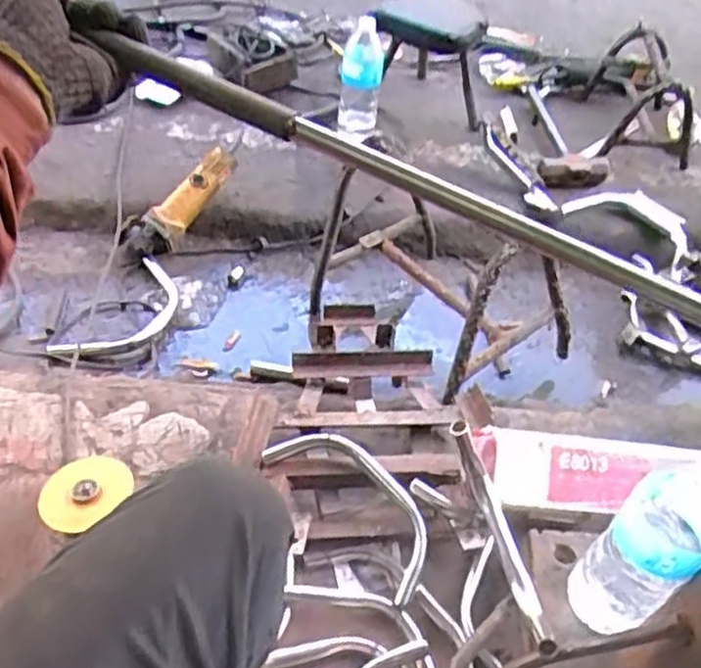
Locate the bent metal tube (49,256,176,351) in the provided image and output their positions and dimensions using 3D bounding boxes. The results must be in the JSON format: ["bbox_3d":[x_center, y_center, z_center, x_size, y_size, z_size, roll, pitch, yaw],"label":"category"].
[{"bbox_3d":[-0.379,-0.036,1.235,0.126,0.040,0.257,25,47,18],"label":"bent metal tube"}]

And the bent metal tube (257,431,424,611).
[{"bbox_3d":[0.008,0.184,0.822,0.093,0.034,0.223,-41,70,-17],"label":"bent metal tube"}]

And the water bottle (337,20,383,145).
[{"bbox_3d":[0.023,-0.535,1.504,0.082,0.222,0.094,7,47,0],"label":"water bottle"}]

